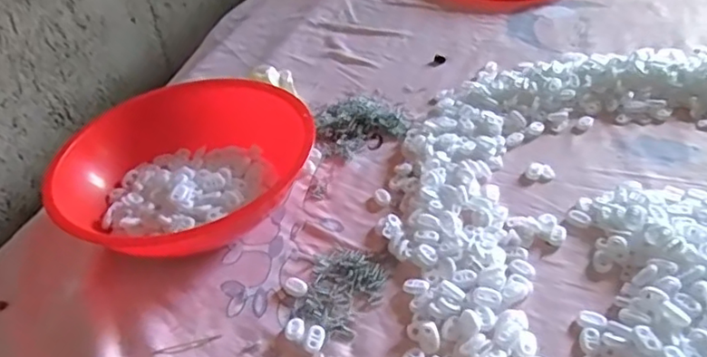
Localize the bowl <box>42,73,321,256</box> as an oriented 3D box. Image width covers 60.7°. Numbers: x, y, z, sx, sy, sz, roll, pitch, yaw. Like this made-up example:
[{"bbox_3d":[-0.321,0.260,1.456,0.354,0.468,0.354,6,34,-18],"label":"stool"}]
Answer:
[{"bbox_3d":[-0.163,0.000,0.612,0.247,0.082,0.214,-21,41,-16],"label":"bowl"}]

